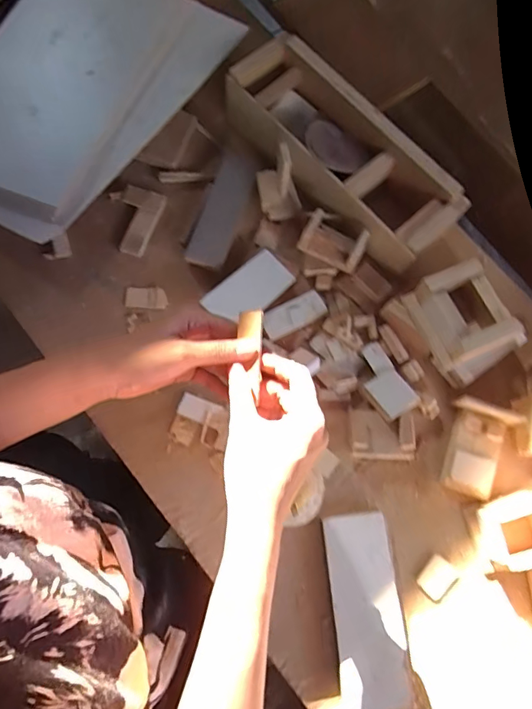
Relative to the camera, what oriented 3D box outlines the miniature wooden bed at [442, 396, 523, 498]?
[{"bbox_3d":[0.244,0.109,0.529,0.068,0.024,0.105,24,77,4],"label":"miniature wooden bed"}]

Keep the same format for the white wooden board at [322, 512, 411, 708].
[{"bbox_3d":[0.107,0.273,0.486,0.069,0.020,0.189,-4,75,-5],"label":"white wooden board"}]

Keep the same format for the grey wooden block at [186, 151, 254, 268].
[{"bbox_3d":[-0.057,-0.185,0.580,0.050,0.022,0.150,20,74,1],"label":"grey wooden block"}]

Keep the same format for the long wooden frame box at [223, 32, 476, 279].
[{"bbox_3d":[0.087,-0.254,0.574,0.122,0.071,0.336,-41,81,-13],"label":"long wooden frame box"}]

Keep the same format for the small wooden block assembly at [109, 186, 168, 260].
[{"bbox_3d":[-0.172,-0.175,0.583,0.064,0.011,0.092,18,74,1],"label":"small wooden block assembly"}]

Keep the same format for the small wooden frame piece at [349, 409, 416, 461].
[{"bbox_3d":[0.135,0.094,0.529,0.067,0.031,0.054,4,75,-3],"label":"small wooden frame piece"}]

